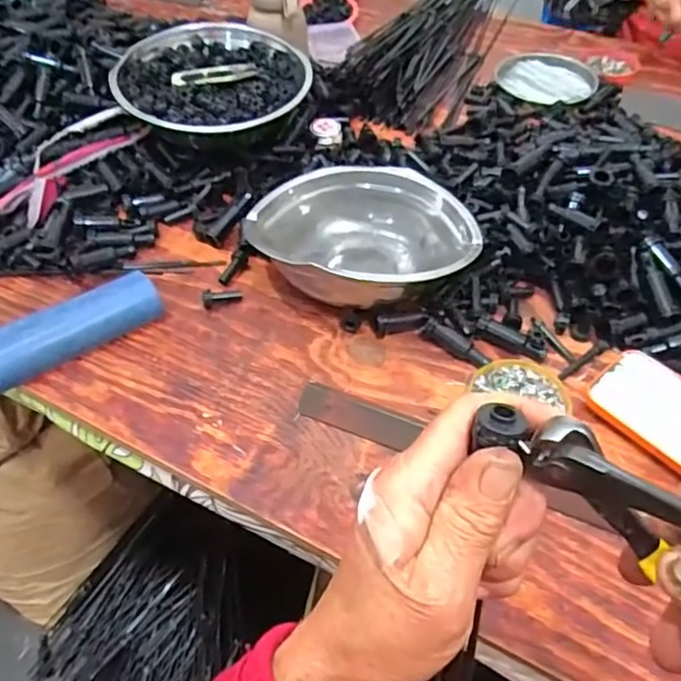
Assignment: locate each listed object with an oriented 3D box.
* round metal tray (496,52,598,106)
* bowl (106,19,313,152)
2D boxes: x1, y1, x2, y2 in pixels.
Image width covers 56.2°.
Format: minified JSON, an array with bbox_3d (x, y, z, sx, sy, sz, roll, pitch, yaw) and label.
[{"bbox_3d":[0.284,-0.358,0.885,0.134,0.023,0.129,0,50,0],"label":"round metal tray"},{"bbox_3d":[-0.150,-0.309,0.756,0.221,0.063,0.192,-9,51,-7],"label":"bowl"}]

